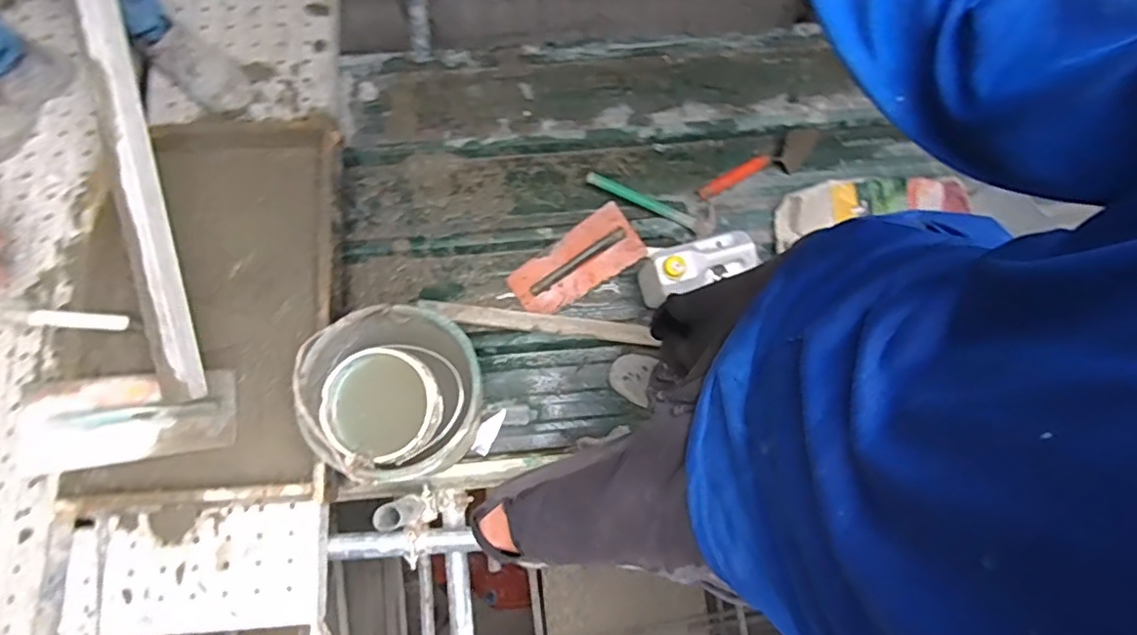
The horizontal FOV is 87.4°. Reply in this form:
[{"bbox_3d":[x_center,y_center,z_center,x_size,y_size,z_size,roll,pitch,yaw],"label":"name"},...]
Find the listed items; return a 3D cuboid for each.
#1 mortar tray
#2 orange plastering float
[{"bbox_3d":[-0.746,-0.043,1.194,0.551,0.111,0.812,-5,78,-1],"label":"mortar tray"},{"bbox_3d":[0.017,-0.130,1.395,0.317,0.053,0.146,-33,80,-6],"label":"orange plastering float"}]

